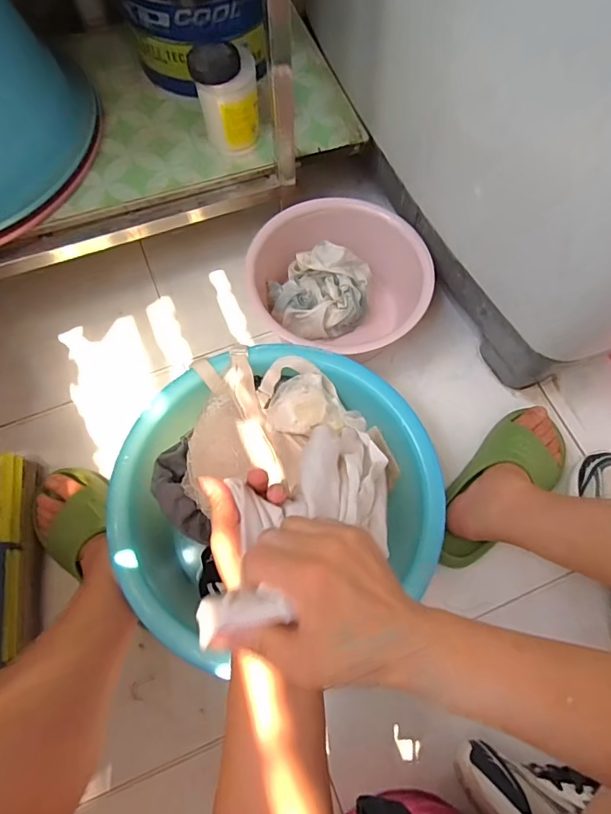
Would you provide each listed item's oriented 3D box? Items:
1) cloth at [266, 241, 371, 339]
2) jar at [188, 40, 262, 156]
[{"bbox_3d":[0.019,-0.176,0.733,0.149,0.080,0.111,5,70,5],"label":"cloth"},{"bbox_3d":[-0.103,-0.425,0.663,0.082,0.122,0.066,-19,69,-4],"label":"jar"}]

